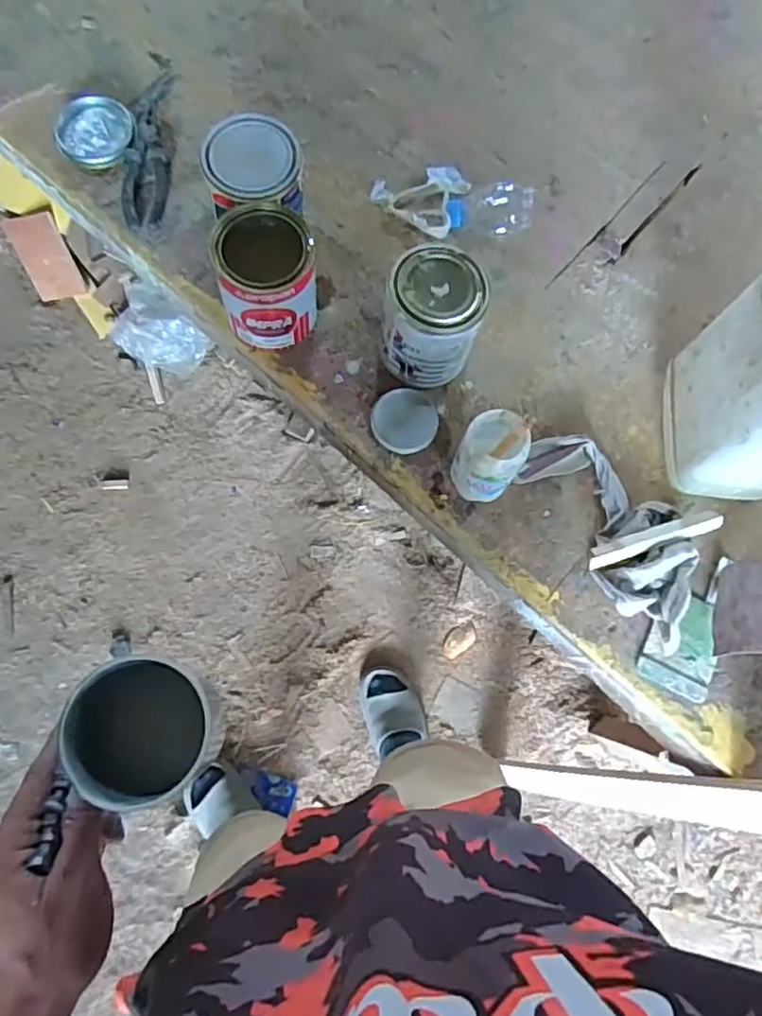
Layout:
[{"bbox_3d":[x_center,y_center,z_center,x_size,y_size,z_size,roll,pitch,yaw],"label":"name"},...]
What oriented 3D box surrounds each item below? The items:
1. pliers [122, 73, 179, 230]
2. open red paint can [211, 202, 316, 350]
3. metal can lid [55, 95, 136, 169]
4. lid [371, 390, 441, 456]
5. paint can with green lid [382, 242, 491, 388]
[{"bbox_3d":[-0.297,-0.471,0.835,0.057,0.011,0.252,2,76,-4],"label":"pliers"},{"bbox_3d":[-0.124,-0.253,0.726,0.103,0.131,0.100,1,77,-5],"label":"open red paint can"},{"bbox_3d":[-0.364,-0.485,0.832,0.093,0.016,0.097,1,77,-5],"label":"metal can lid"},{"bbox_3d":[0.029,-0.103,0.769,0.077,0.012,0.077,1,77,-5],"label":"lid"},{"bbox_3d":[0.059,-0.212,0.738,0.102,0.129,0.108,1,77,-5],"label":"paint can with green lid"}]

